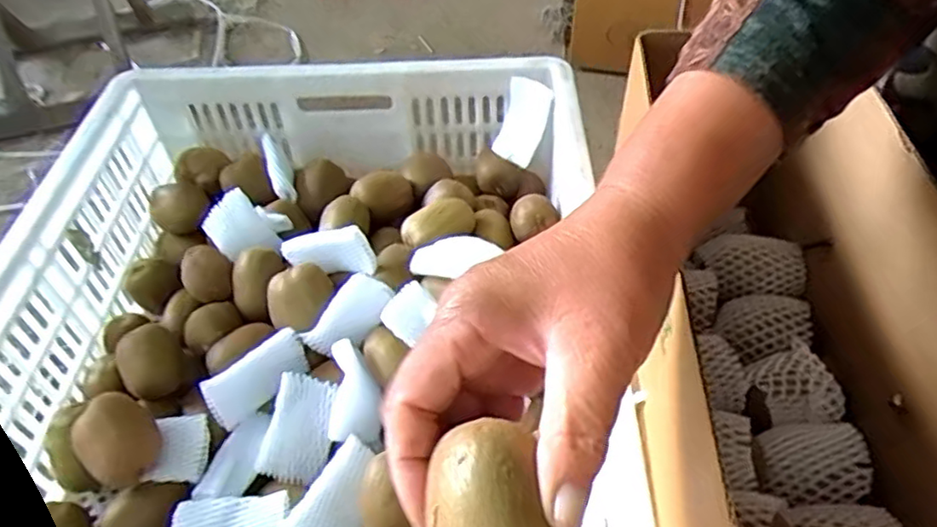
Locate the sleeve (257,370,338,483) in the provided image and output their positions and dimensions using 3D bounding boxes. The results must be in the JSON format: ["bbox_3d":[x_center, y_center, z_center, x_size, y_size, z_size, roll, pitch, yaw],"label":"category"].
[{"bbox_3d":[-0.127,0.124,0.500,0.049,0.012,0.077,17,66,-9],"label":"sleeve"}]

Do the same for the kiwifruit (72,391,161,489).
[{"bbox_3d":[-0.257,0.128,0.476,0.051,0.043,0.052,32,57,28],"label":"kiwifruit"}]

